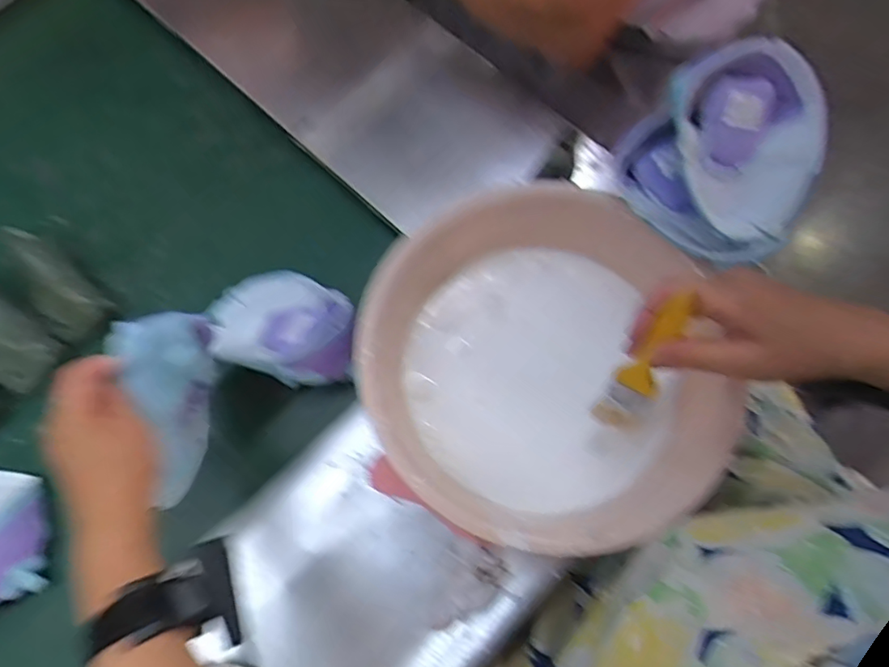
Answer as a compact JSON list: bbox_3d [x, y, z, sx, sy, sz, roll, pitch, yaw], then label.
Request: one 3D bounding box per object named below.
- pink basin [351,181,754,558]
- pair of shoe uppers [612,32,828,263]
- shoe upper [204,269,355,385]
[{"bbox_3d":[0.079,0.023,0.490,0.286,0.091,0.290,0,73,1],"label":"pink basin"},{"bbox_3d":[0.232,-0.150,0.448,0.144,0.083,0.154,0,73,1],"label":"pair of shoe uppers"},{"bbox_3d":[-0.175,-0.012,0.584,0.189,0.059,0.119,21,74,7],"label":"shoe upper"}]

